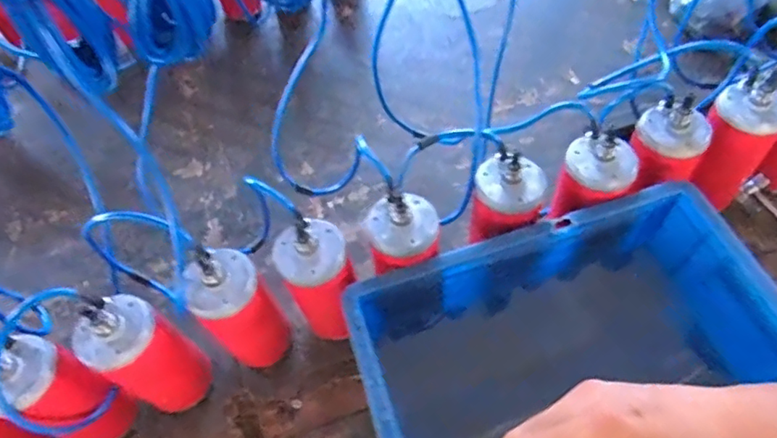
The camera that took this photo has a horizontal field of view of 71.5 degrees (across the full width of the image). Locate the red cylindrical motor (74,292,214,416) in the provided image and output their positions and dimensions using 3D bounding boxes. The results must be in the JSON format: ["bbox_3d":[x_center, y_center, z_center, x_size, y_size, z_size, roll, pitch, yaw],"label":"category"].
[{"bbox_3d":[-0.254,0.152,0.583,0.070,0.197,0.075,-2,58,3],"label":"red cylindrical motor"}]

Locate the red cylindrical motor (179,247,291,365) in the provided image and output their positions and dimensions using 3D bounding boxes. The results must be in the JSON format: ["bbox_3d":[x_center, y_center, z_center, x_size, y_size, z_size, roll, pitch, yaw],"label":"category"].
[{"bbox_3d":[-0.163,0.107,0.602,0.072,0.204,0.068,-2,58,3],"label":"red cylindrical motor"}]

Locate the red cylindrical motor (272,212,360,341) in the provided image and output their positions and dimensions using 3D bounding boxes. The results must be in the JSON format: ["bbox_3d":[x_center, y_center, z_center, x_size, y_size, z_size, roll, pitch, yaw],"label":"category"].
[{"bbox_3d":[-0.076,0.067,0.604,0.068,0.178,0.065,-2,58,3],"label":"red cylindrical motor"}]

